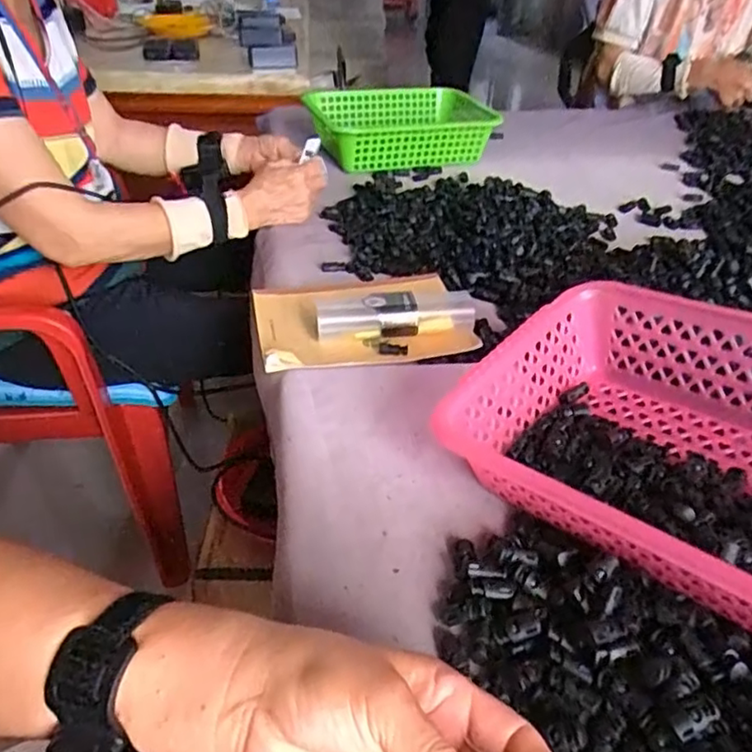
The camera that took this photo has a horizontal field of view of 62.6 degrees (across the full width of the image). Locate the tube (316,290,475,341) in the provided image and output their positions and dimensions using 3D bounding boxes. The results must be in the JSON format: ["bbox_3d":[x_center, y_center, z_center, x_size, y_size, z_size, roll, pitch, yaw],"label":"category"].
[{"bbox_3d":[0.020,-0.059,0.605,0.151,0.036,0.031,-2,39,-8],"label":"tube"}]

